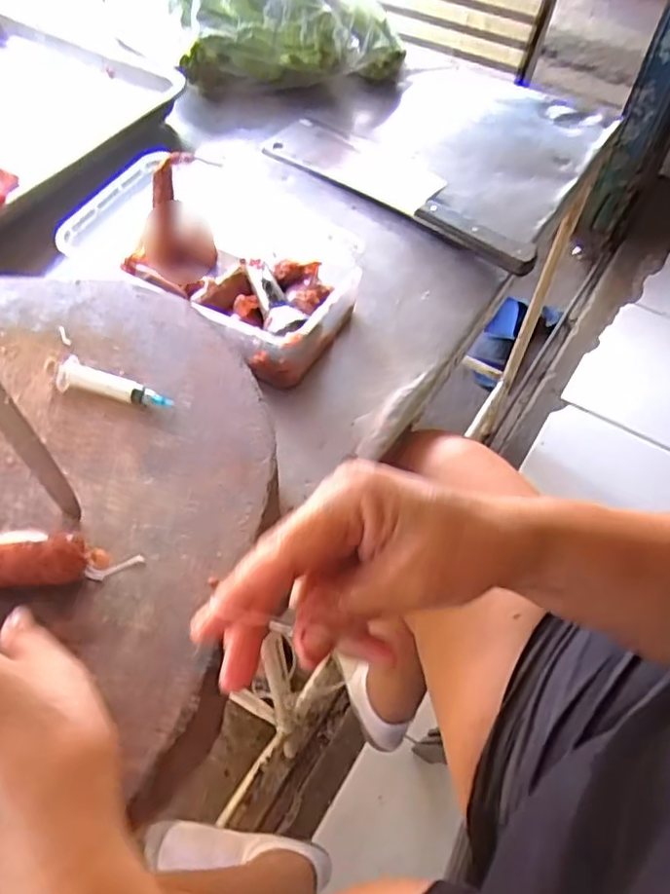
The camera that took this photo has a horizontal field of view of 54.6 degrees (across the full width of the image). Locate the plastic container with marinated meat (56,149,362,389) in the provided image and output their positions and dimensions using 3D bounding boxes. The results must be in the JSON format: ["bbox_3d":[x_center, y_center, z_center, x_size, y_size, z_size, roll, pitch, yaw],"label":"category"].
[{"bbox_3d":[-0.111,-0.169,0.619,0.267,0.081,0.165,32,60,17],"label":"plastic container with marinated meat"}]

